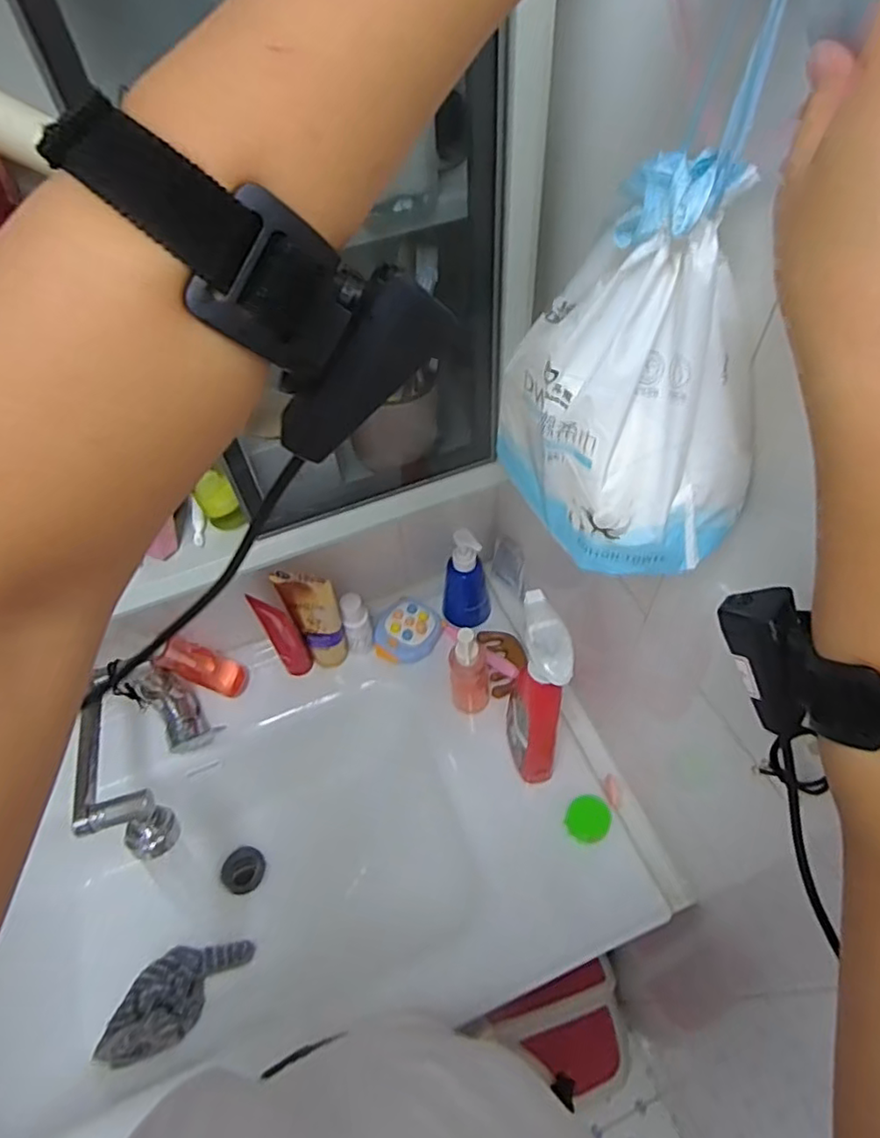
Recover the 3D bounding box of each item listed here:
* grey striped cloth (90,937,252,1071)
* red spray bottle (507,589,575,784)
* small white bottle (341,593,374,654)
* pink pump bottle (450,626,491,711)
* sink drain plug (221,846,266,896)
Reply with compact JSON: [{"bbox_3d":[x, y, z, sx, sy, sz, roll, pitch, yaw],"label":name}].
[{"bbox_3d":[-0.311,0.490,0.721,0.094,0.023,0.165,18,42,30],"label":"grey striped cloth"},{"bbox_3d":[0.100,0.133,0.657,0.047,0.259,0.103,-5,55,0],"label":"red spray bottle"},{"bbox_3d":[-0.108,0.071,0.812,0.028,0.098,0.035,9,56,10],"label":"small white bottle"},{"bbox_3d":[0.038,0.121,0.752,0.046,0.164,0.048,-1,55,3],"label":"pink pump bottle"},{"bbox_3d":[-0.259,0.398,0.821,0.054,0.014,0.054,-2,55,2],"label":"sink drain plug"}]

